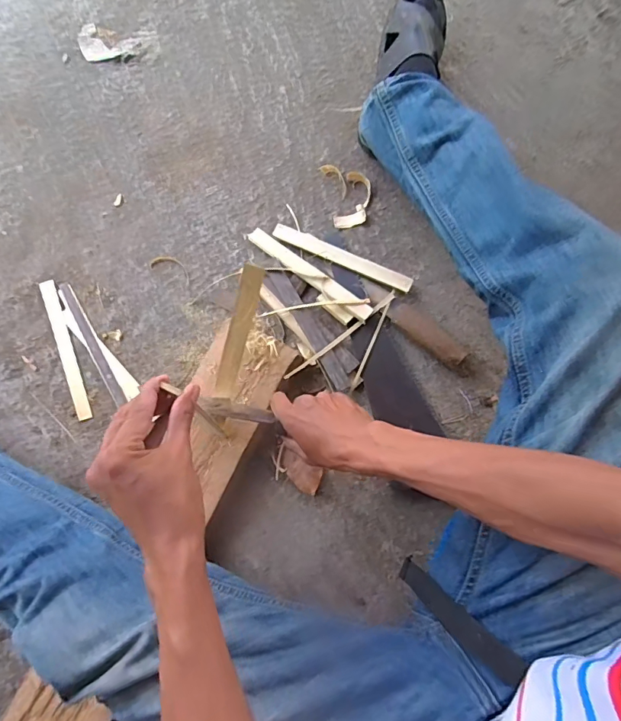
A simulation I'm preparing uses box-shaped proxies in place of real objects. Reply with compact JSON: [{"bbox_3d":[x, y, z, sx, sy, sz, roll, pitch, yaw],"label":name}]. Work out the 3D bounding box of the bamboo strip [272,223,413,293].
[{"bbox_3d":[0.047,-0.158,0.693,0.226,0.009,0.025,26,93,9],"label":"bamboo strip"}]

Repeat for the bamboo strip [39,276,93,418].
[{"bbox_3d":[-0.376,-0.018,0.694,0.024,0.005,0.227,-20,79,-3],"label":"bamboo strip"}]

